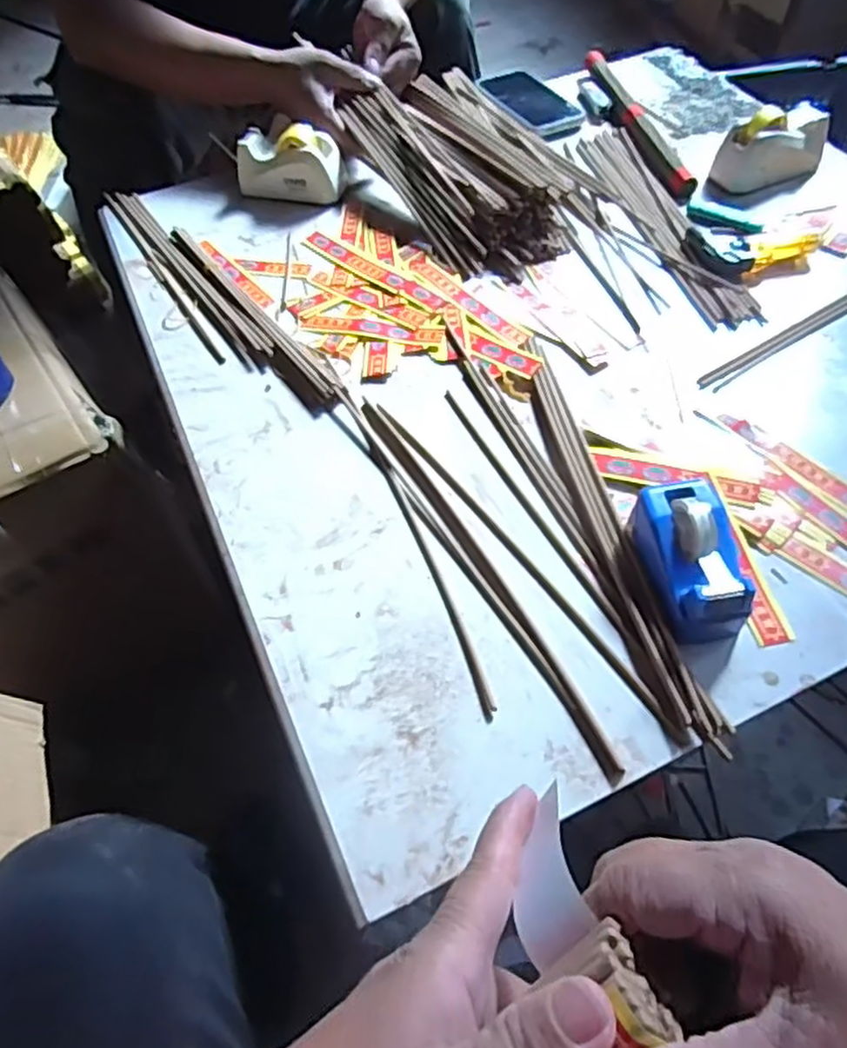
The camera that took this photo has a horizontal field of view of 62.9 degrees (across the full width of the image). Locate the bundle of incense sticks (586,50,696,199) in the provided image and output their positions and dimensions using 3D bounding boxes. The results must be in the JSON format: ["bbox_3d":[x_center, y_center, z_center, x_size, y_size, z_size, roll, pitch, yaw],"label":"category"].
[{"bbox_3d":[0.252,-0.483,0.829,0.028,0.029,0.296,-12,56,-5],"label":"bundle of incense sticks"}]

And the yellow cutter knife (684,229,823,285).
[{"bbox_3d":[0.324,-0.268,0.678,0.122,0.019,0.062,-6,56,-1],"label":"yellow cutter knife"}]

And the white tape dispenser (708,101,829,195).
[{"bbox_3d":[0.379,-0.409,0.747,0.113,0.062,0.057,-22,58,-11],"label":"white tape dispenser"}]

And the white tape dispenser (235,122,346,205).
[{"bbox_3d":[-0.151,-0.400,0.772,0.121,0.062,0.054,7,57,8],"label":"white tape dispenser"}]

